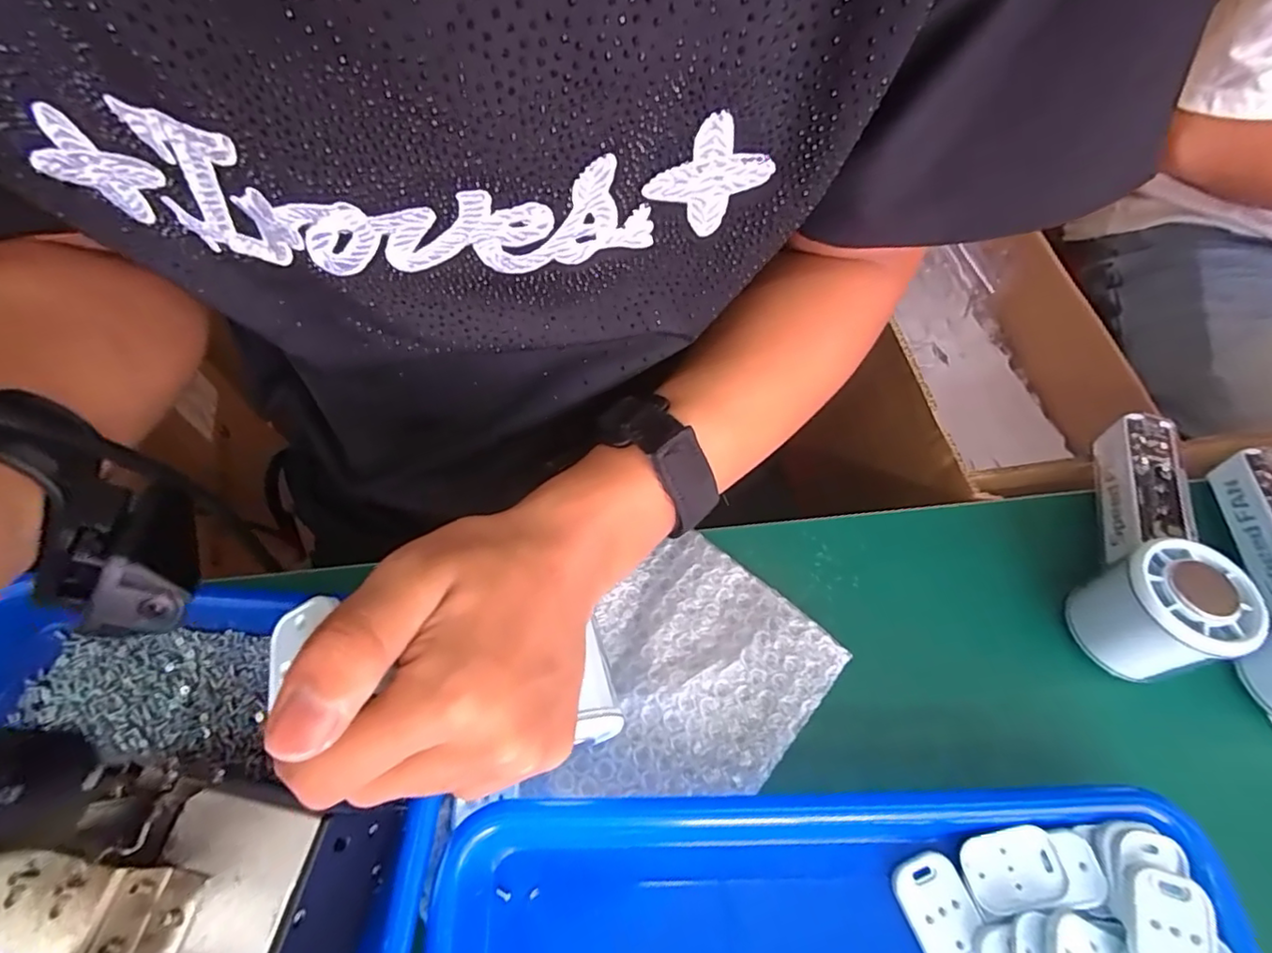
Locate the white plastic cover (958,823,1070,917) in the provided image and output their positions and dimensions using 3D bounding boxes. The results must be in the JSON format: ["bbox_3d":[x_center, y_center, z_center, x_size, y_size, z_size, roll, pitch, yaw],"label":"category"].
[{"bbox_3d":[0.165,0.172,0.265,0.038,0.006,0.029,-20,64,8],"label":"white plastic cover"}]

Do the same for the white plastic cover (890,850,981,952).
[{"bbox_3d":[0.132,0.189,0.264,0.028,0.004,0.041,-16,63,-9],"label":"white plastic cover"}]

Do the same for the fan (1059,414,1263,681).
[{"bbox_3d":[0.282,0.036,0.326,0.053,0.063,0.147,24,64,11],"label":"fan"}]

